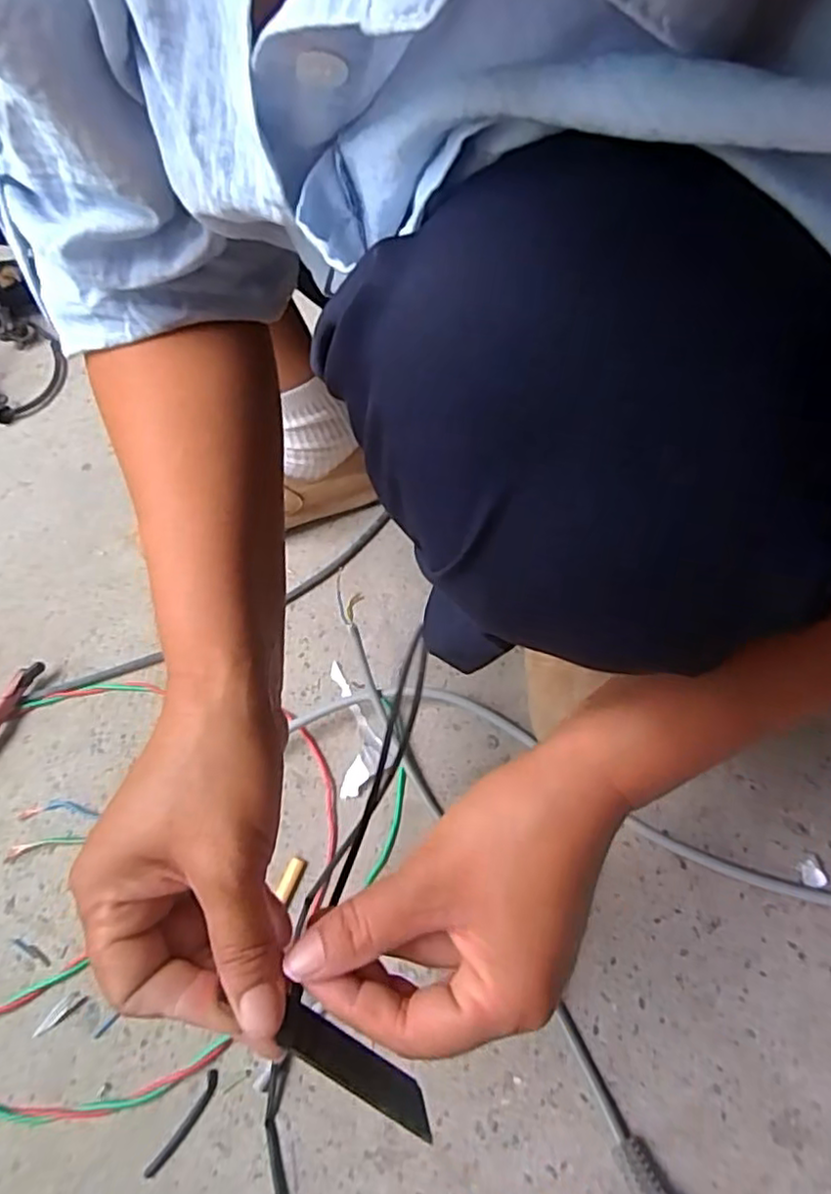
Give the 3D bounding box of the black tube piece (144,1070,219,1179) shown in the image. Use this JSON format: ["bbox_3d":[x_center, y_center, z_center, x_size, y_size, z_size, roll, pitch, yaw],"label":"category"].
[{"bbox_3d":[-0.127,0.293,0.360,0.010,0.004,0.054,27,63,21],"label":"black tube piece"}]

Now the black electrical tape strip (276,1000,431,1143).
[{"bbox_3d":[-0.022,0.175,0.241,0.069,0.011,0.014,41,65,-8],"label":"black electrical tape strip"}]

